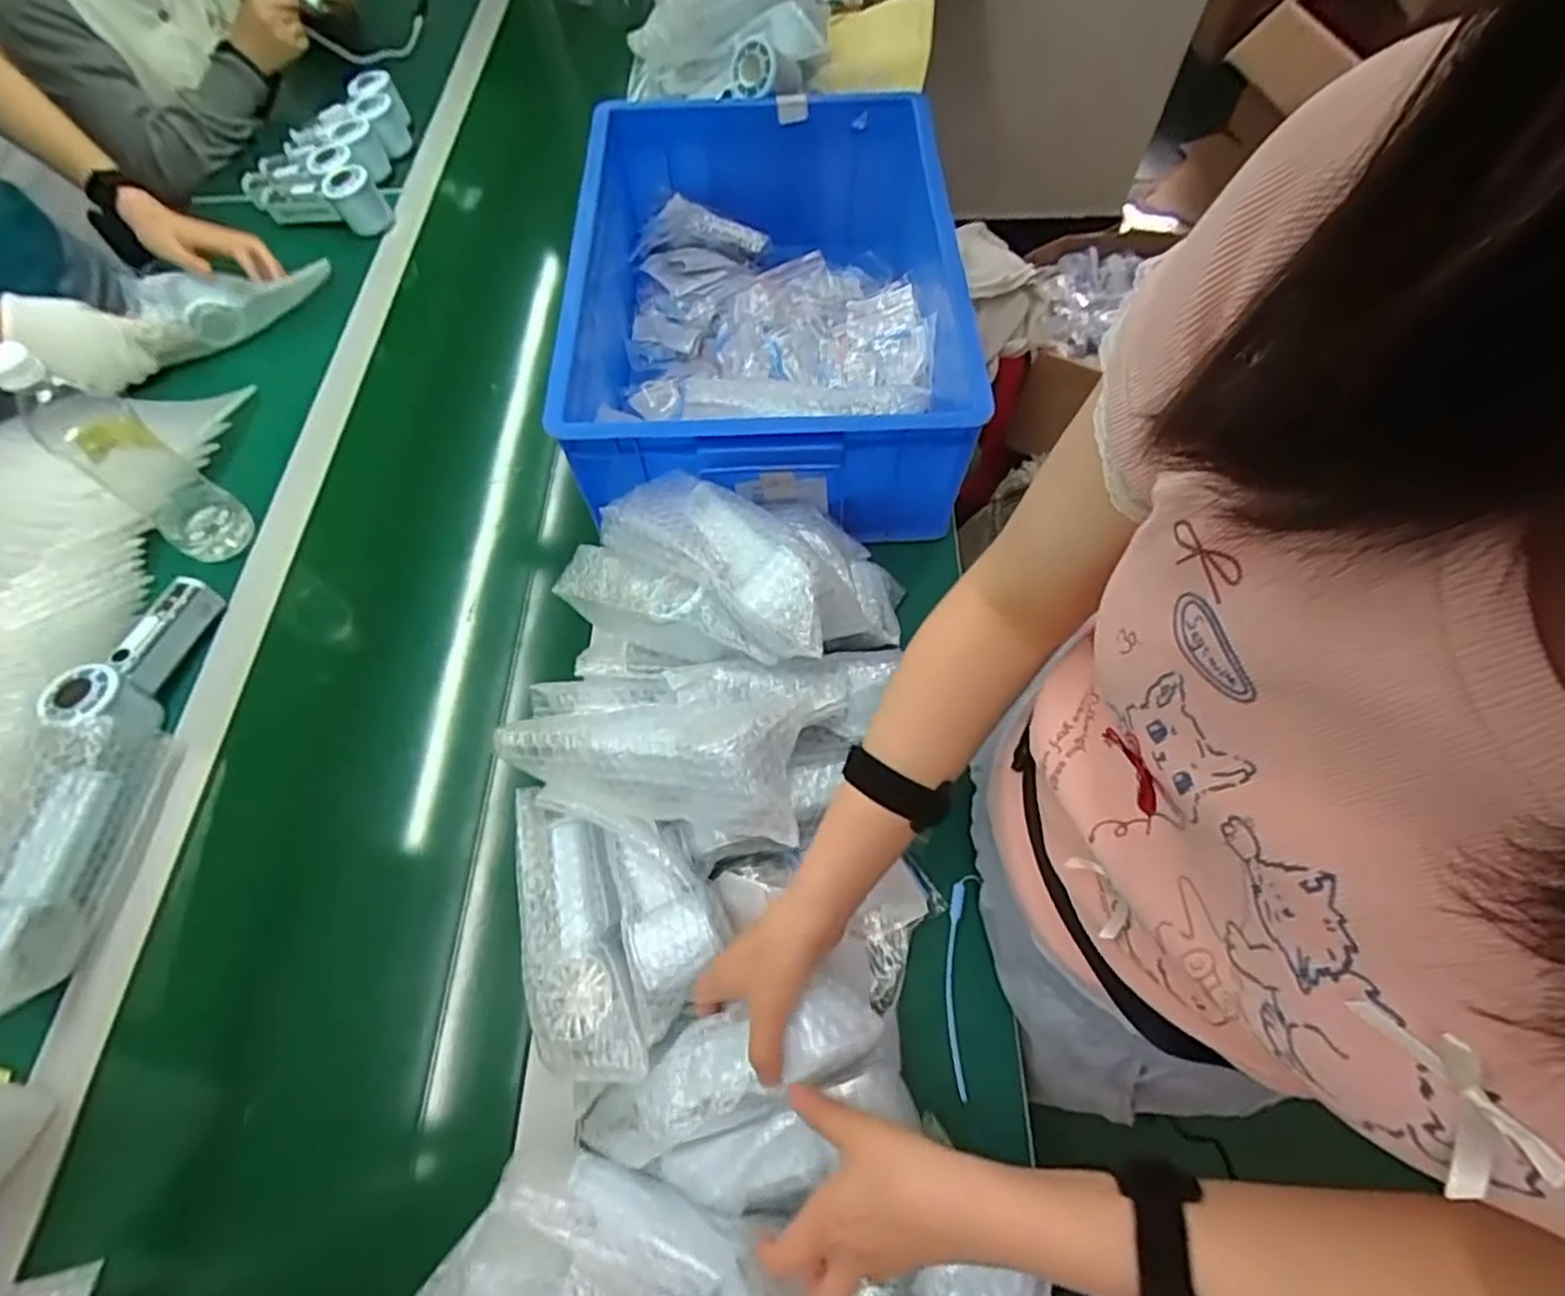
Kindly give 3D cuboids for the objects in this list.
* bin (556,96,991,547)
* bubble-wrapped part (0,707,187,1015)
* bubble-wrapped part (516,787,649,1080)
[{"bbox_3d":[-0.011,-0.328,0.710,0.376,0.146,0.504,-1,62,-1],"label":"bin"},{"bbox_3d":[-0.549,0.159,0.539,0.074,0.065,0.207,-1,62,-1],"label":"bubble-wrapped part"},{"bbox_3d":[-0.142,0.186,0.482,0.071,0.041,0.192,-17,64,-9],"label":"bubble-wrapped part"}]

